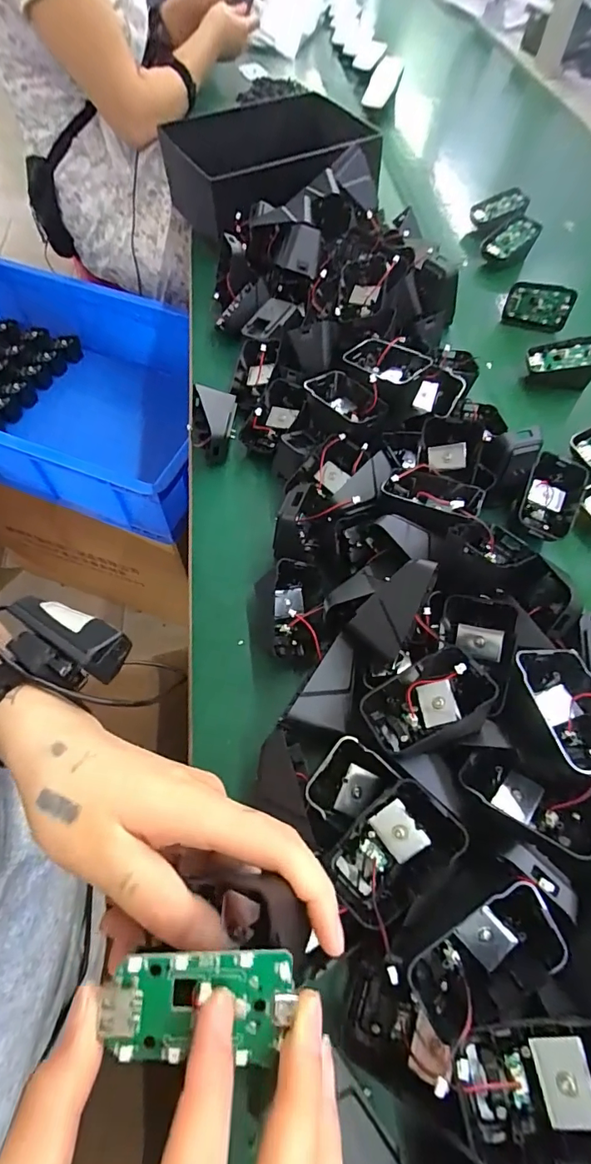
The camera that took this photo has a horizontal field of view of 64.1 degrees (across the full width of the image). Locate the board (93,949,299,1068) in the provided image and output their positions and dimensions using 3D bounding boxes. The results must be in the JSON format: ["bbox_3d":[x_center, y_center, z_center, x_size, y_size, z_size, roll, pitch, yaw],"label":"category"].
[{"bbox_3d":[-0.032,0.142,0.158,0.060,0.005,0.031,2,78,-4],"label":"board"}]

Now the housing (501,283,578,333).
[{"bbox_3d":[0.277,-0.314,0.541,0.071,0.045,0.016,13,47,4],"label":"housing"}]

